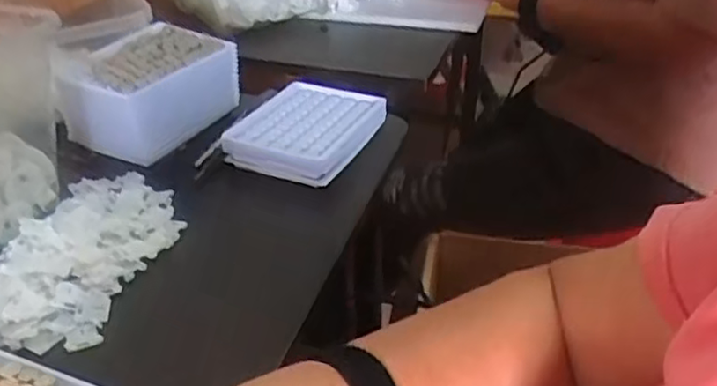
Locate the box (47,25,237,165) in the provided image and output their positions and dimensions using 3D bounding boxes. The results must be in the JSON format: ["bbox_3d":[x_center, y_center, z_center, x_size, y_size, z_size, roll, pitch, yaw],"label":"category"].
[{"bbox_3d":[-0.184,-0.095,0.610,0.108,0.074,0.126,15,37,22],"label":"box"}]

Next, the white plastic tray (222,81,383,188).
[{"bbox_3d":[-0.044,-0.059,0.606,0.101,0.021,0.132,14,36,20],"label":"white plastic tray"}]

